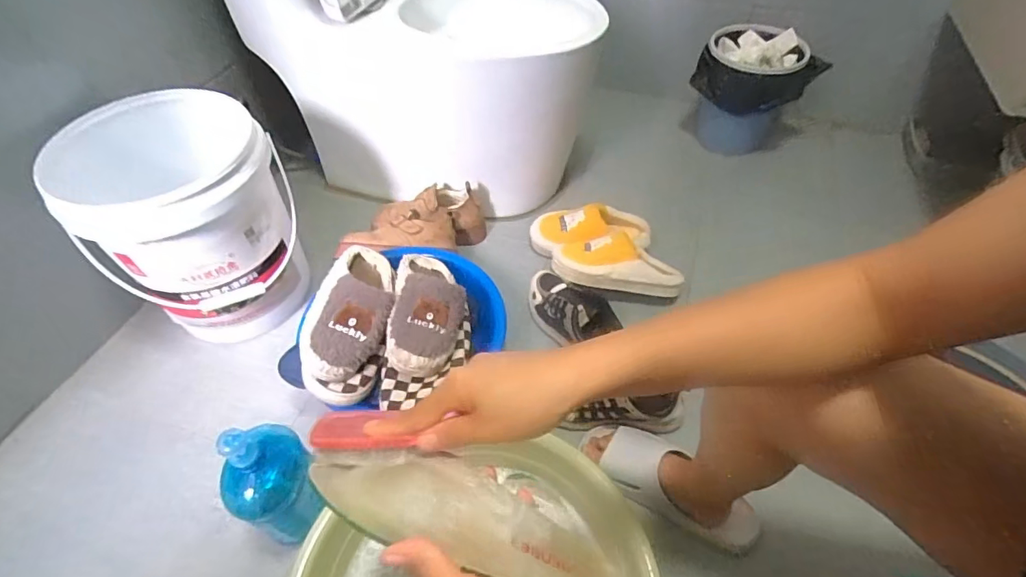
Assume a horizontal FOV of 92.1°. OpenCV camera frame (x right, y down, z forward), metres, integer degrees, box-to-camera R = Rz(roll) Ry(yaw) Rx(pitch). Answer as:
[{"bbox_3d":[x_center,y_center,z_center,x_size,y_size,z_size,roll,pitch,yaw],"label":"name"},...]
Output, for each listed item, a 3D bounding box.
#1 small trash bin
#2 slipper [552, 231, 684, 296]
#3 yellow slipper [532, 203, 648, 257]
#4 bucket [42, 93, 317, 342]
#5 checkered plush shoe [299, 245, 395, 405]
[{"bbox_3d":[0.560,-0.457,1.181,0.254,0.243,0.216,19,52,16],"label":"small trash bin"},{"bbox_3d":[0.202,-0.043,0.969,0.246,0.075,0.111,6,50,6],"label":"slipper"},{"bbox_3d":[0.164,-0.120,1.032,0.247,0.080,0.084,-7,50,-5],"label":"yellow slipper"},{"bbox_3d":[-0.517,-0.108,0.860,0.242,0.348,0.266,0,49,0],"label":"bucket"},{"bbox_3d":[-0.249,0.042,0.783,0.119,0.090,0.265,6,50,6],"label":"checkered plush shoe"}]

